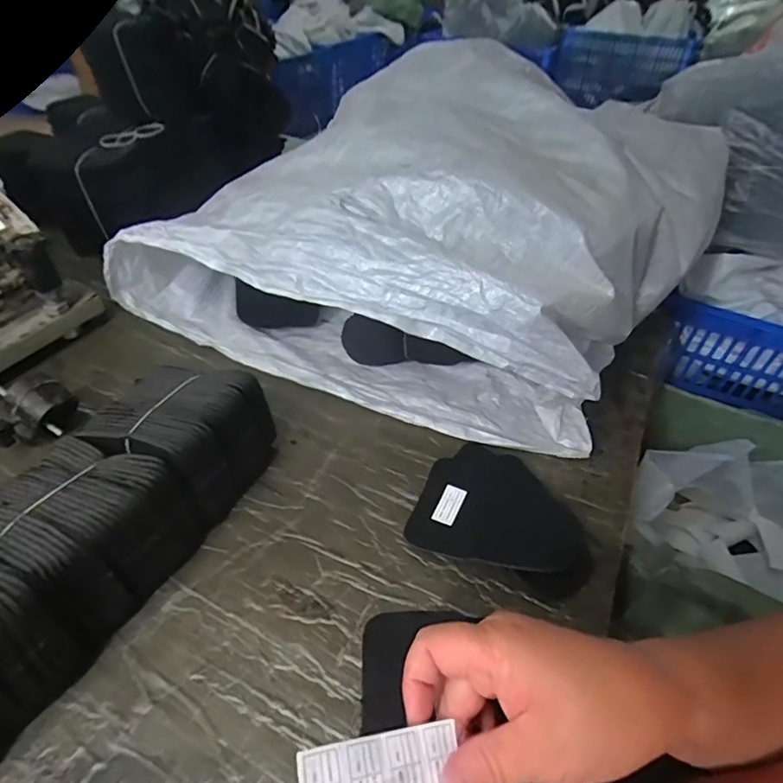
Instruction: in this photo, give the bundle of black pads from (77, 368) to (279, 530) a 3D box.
[{"bbox_3d":[-0.210,0.042,0.501,0.139,0.106,0.119,17,45,15],"label":"bundle of black pads"}]

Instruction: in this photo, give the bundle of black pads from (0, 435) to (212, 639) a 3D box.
[{"bbox_3d":[-0.260,0.115,0.425,0.138,0.102,0.115,19,46,17],"label":"bundle of black pads"}]

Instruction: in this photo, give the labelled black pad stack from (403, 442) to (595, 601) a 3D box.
[{"bbox_3d":[0.113,0.112,0.485,0.163,0.030,0.135,17,45,15],"label":"labelled black pad stack"}]

